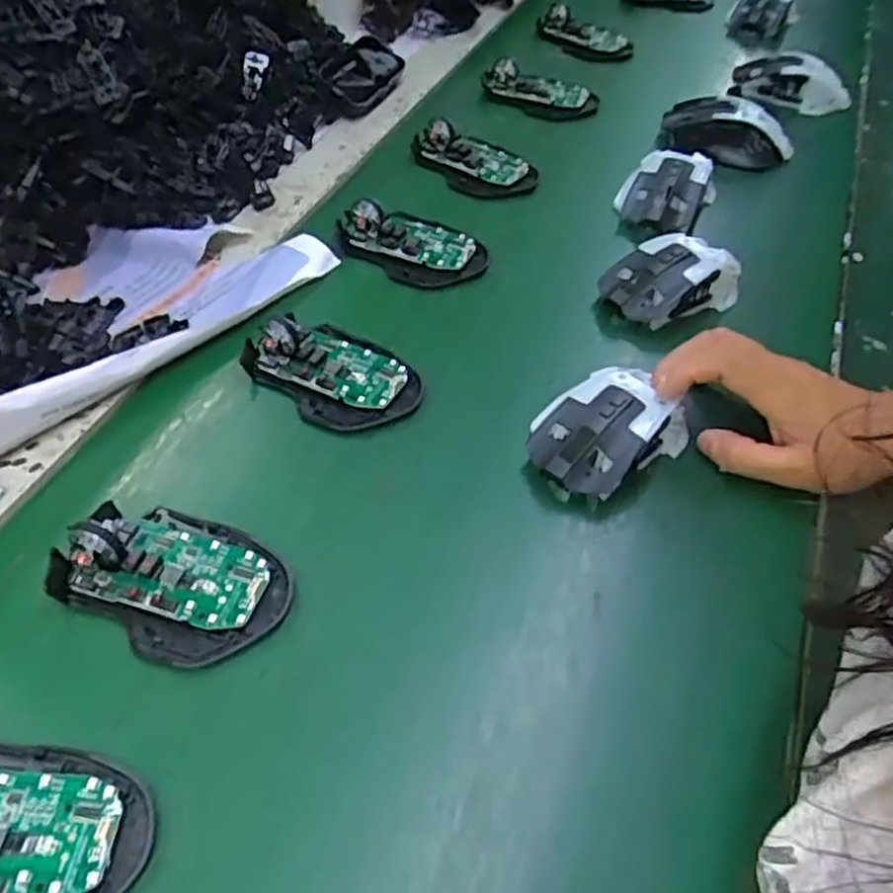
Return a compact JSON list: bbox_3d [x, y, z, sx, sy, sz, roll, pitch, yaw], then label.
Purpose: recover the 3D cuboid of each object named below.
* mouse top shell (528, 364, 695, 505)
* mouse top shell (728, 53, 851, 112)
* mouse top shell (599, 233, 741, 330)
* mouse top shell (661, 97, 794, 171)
[{"bbox_3d":[0.095,-0.014,0.426,0.103,0.037,0.061,-29,58,-27],"label":"mouse top shell"},{"bbox_3d":[0.364,-0.379,0.781,0.122,0.050,0.054,10,51,12],"label":"mouse top shell"},{"bbox_3d":[0.161,-0.118,0.531,0.099,0.041,0.053,-24,52,-16],"label":"mouse top shell"},{"bbox_3d":[0.263,-0.291,0.695,0.118,0.043,0.069,19,50,10],"label":"mouse top shell"}]

